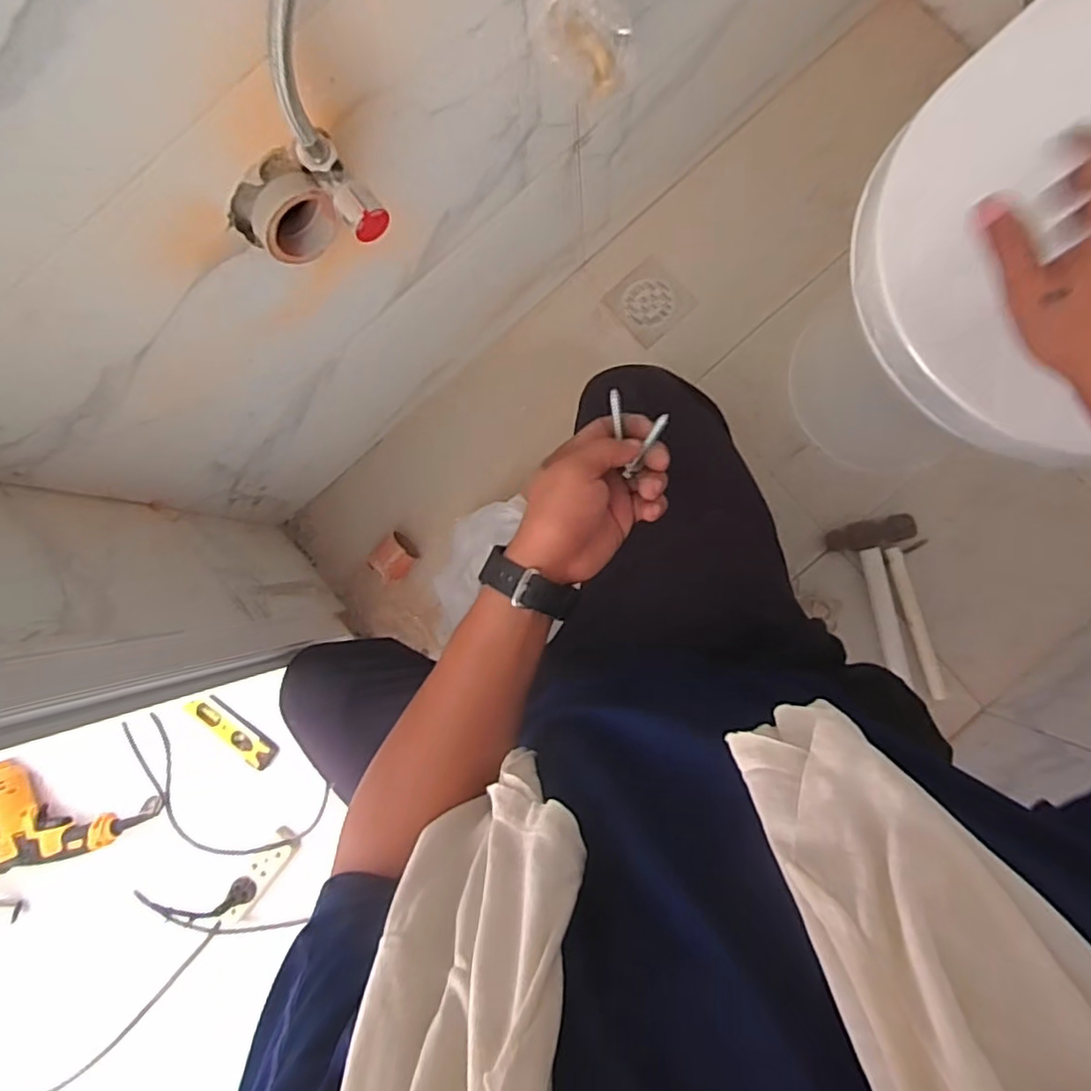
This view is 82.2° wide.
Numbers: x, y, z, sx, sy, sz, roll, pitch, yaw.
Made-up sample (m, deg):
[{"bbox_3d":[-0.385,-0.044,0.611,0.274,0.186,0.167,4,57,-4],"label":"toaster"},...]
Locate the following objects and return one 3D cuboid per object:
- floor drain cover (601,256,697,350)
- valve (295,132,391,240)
[{"bbox_3d":[0.149,-0.347,0.889,0.099,0.011,0.101,-40,85,3],"label":"floor drain cover"},{"bbox_3d":[-0.141,-0.247,0.416,0.027,0.055,0.068,-40,85,2],"label":"valve"}]

